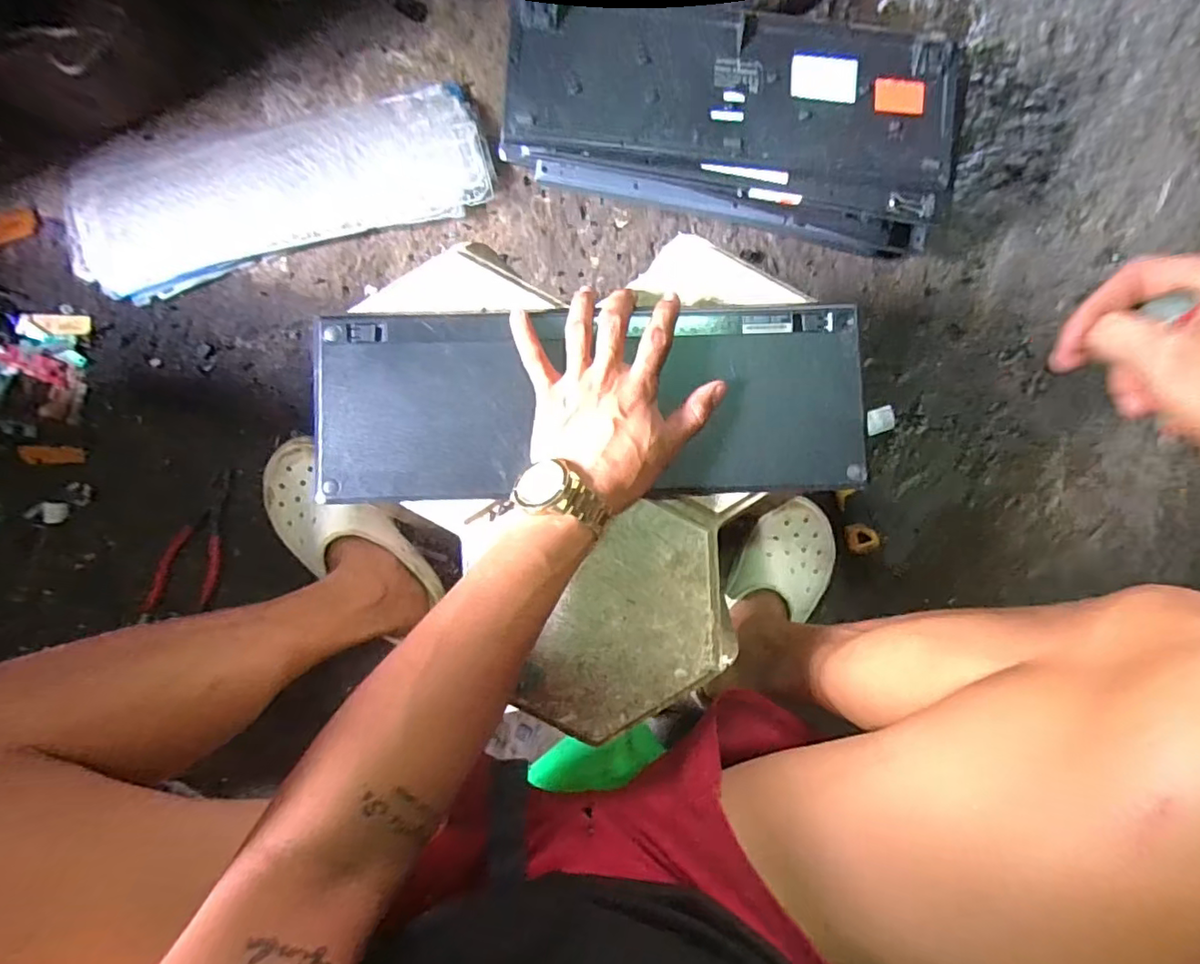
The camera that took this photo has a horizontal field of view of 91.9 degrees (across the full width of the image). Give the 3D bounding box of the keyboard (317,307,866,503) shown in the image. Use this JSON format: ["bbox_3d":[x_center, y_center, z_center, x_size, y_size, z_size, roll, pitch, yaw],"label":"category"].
[{"bbox_3d":[-0.007,-0.059,0.439,0.402,0.024,0.137,-1,87,0],"label":"keyboard"}]

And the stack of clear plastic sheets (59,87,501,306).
[{"bbox_3d":[-0.369,-0.338,0.668,0.476,0.033,0.178,-12,89,-2],"label":"stack of clear plastic sheets"}]

